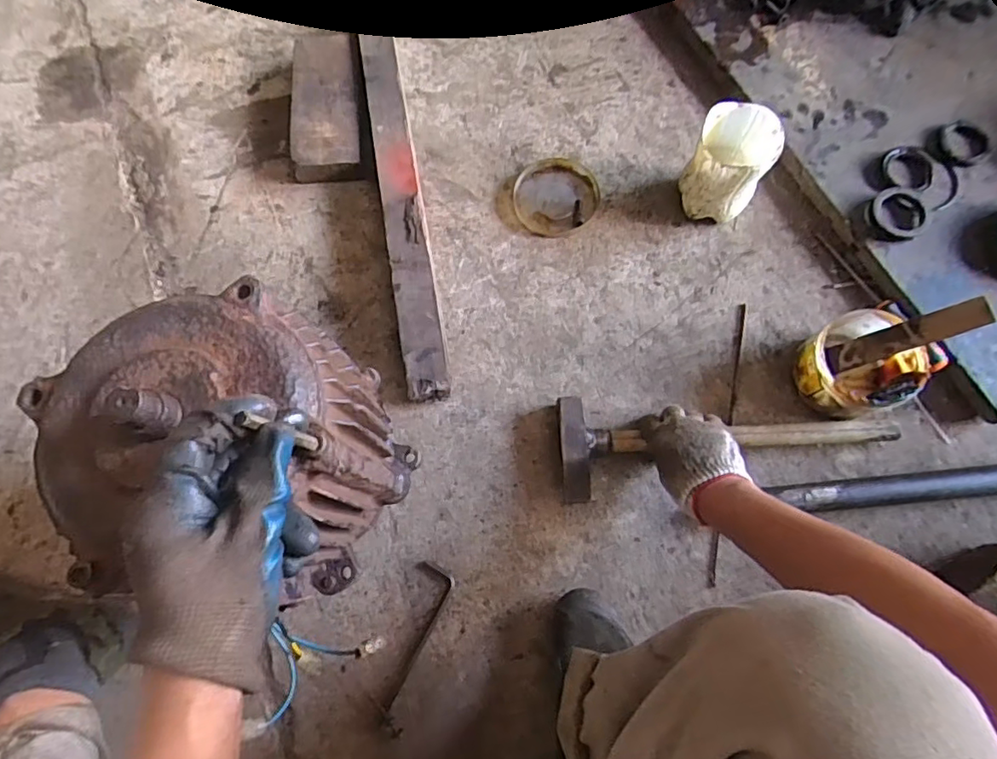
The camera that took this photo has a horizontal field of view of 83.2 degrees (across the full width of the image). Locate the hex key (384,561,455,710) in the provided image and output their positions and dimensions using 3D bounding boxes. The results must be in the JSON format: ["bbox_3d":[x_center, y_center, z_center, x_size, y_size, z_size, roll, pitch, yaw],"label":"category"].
[{"bbox_3d":[-0.097,0.285,0.625,0.044,0.004,0.153,22,75,5],"label":"hex key"}]

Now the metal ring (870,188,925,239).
[{"bbox_3d":[0.511,-0.211,0.717,0.074,0.013,0.068,0,74,-1],"label":"metal ring"}]

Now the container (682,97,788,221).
[{"bbox_3d":[0.289,-0.267,0.720,0.094,0.126,0.098,-1,73,2],"label":"container"}]

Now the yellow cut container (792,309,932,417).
[{"bbox_3d":[0.418,-0.018,0.659,0.114,0.090,0.113,0,74,-1],"label":"yellow cut container"}]

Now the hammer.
[{"bbox_3d":[0.254,0.062,0.655,0.365,0.035,0.114,-6,74,-1],"label":"hammer"}]

